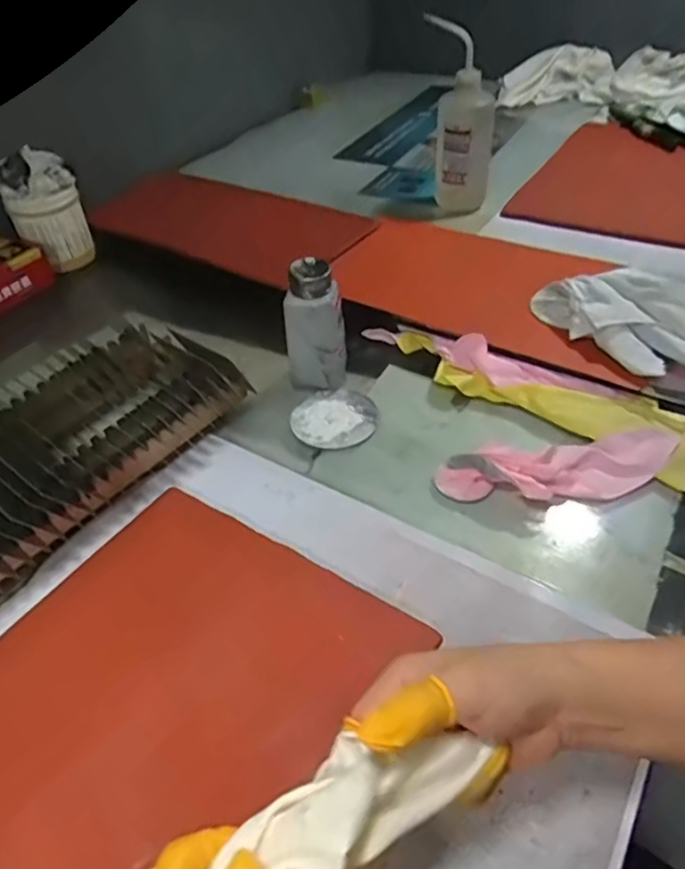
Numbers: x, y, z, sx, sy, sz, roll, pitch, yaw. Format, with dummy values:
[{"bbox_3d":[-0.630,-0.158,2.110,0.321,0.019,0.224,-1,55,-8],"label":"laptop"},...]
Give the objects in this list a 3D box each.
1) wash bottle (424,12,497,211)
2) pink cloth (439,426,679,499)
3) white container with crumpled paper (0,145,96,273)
[{"bbox_3d":[0.152,-0.397,0.797,0.085,0.234,0.058,29,53,30],"label":"wash bottle"},{"bbox_3d":[0.189,0.026,0.518,0.206,0.032,0.060,-9,44,-4],"label":"pink cloth"},{"bbox_3d":[-0.410,-0.305,0.860,0.096,0.139,0.117,-21,46,-17],"label":"white container with crumpled paper"}]

